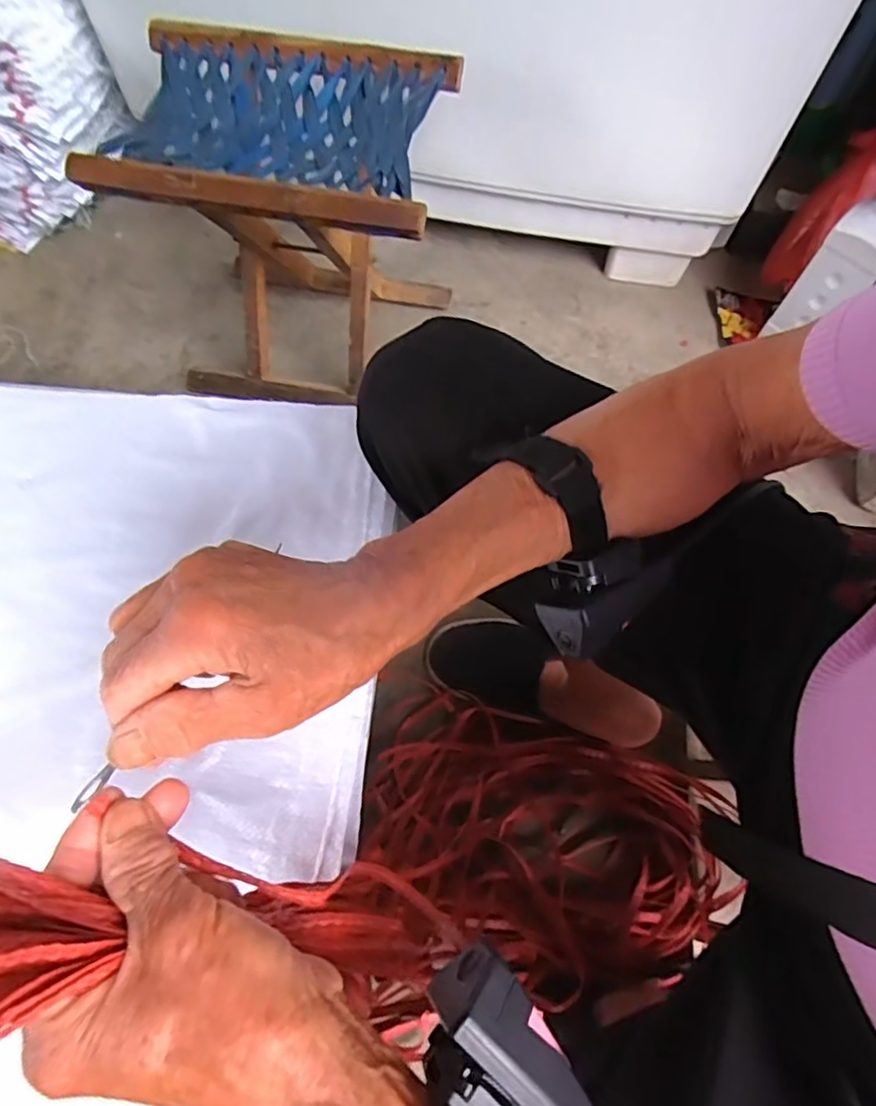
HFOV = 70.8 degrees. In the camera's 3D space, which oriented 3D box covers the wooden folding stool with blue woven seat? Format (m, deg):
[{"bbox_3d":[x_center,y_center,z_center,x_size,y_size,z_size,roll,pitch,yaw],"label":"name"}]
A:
[{"bbox_3d":[-0.141,-0.336,0.662,0.308,0.267,0.222,7,67,3],"label":"wooden folding stool with blue woven seat"}]

